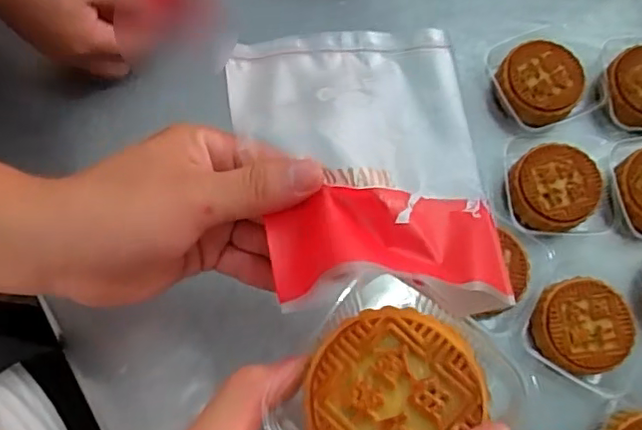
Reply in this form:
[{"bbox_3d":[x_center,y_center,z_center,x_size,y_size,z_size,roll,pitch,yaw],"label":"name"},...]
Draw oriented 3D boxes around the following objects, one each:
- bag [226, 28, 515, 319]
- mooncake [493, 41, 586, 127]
[{"bbox_3d":[0.018,-0.023,0.258,0.104,0.034,0.135,-7,75,-1],"label":"bag"},{"bbox_3d":[0.181,-0.107,0.482,0.070,0.027,0.064,0,75,-1],"label":"mooncake"}]

